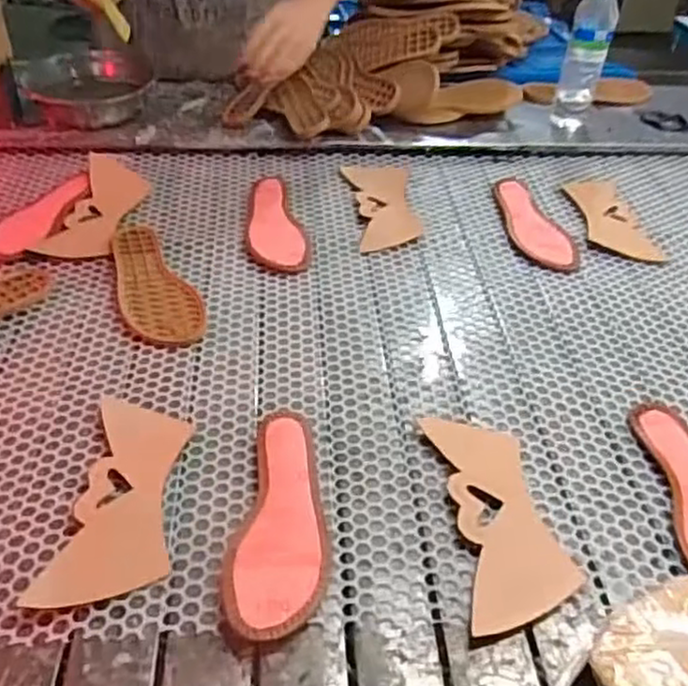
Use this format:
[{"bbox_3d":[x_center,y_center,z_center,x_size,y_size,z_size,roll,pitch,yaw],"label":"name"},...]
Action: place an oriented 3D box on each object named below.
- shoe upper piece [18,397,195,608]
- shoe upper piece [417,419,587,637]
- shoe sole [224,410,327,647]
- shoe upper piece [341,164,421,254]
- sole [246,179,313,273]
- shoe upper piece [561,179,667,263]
[{"bbox_3d":[-0.182,0.125,0.606,0.091,0.006,0.204,4,40,-1],"label":"shoe upper piece"},{"bbox_3d":[0.124,0.138,0.608,0.094,0.012,0.204,-6,39,-11],"label":"shoe upper piece"},{"bbox_3d":[-0.055,0.138,0.594,0.075,0.021,0.217,-1,38,-5],"label":"shoe sole"},{"bbox_3d":[0.055,-0.191,0.990,0.089,0.009,0.213,-2,38,-7],"label":"shoe upper piece"},{"bbox_3d":[-0.088,-0.160,0.941,0.075,0.015,0.211,-3,38,-7],"label":"sole"},{"bbox_3d":[0.362,-0.173,0.991,0.081,0.006,0.198,-1,43,-5],"label":"shoe upper piece"}]

